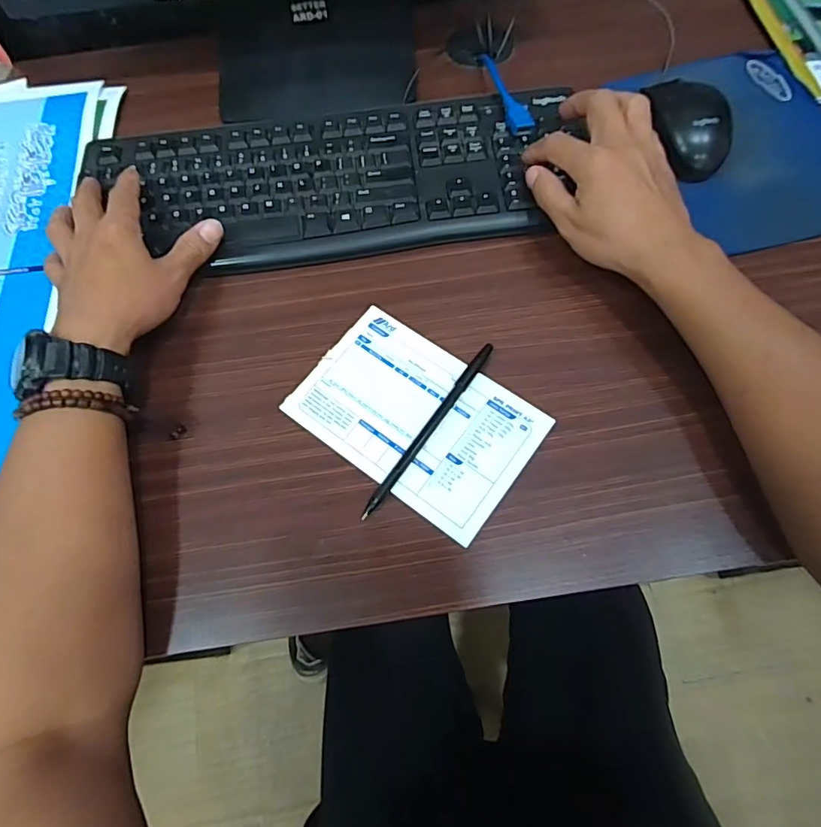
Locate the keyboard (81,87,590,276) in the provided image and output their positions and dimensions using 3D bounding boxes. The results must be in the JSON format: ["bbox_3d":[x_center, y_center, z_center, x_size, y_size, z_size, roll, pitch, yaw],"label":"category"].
[{"bbox_3d":[-0.070,-0.196,0.431,0.390,0.026,0.154,-3,69,1],"label":"keyboard"}]

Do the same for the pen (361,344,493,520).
[{"bbox_3d":[0.013,0.009,0.348,0.009,0.007,0.148,33,74,14],"label":"pen"}]

